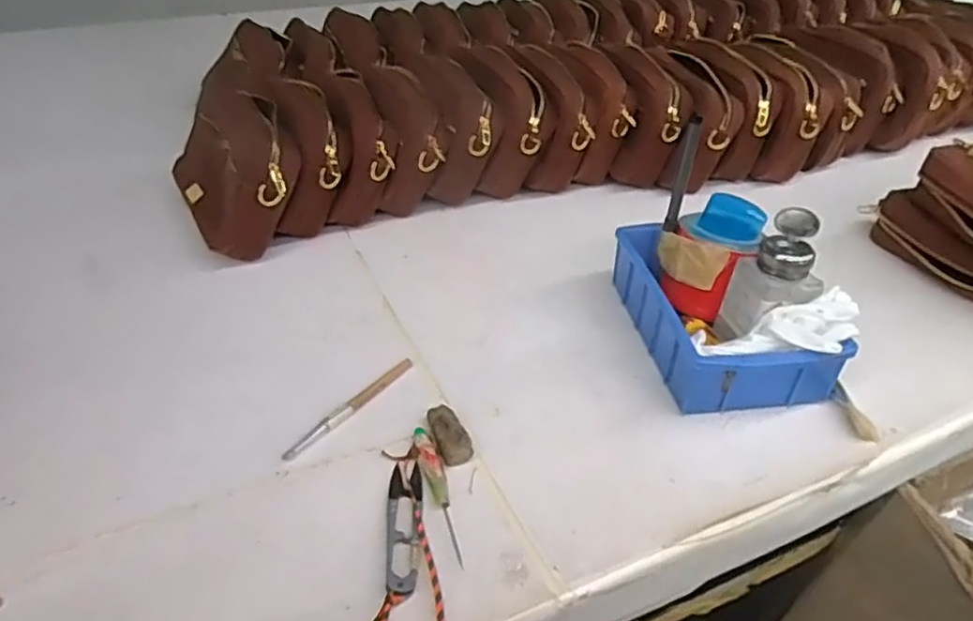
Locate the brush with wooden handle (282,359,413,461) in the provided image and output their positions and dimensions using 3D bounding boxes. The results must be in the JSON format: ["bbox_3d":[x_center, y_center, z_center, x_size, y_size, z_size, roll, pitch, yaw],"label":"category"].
[{"bbox_3d":[-0.102,0.073,0.521,0.011,0.008,0.125,28,45,27],"label":"brush with wooden handle"}]

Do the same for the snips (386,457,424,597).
[{"bbox_3d":[-0.052,0.136,0.443,0.020,0.011,0.104,0,39,-5],"label":"snips"}]

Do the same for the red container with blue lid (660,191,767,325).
[{"bbox_3d":[0.195,-0.049,0.607,0.083,0.073,0.084,20,41,19],"label":"red container with blue lid"}]

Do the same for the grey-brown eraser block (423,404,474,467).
[{"bbox_3d":[-0.028,0.093,0.504,0.028,0.013,0.051,-13,42,-20],"label":"grey-brown eraser block"}]

